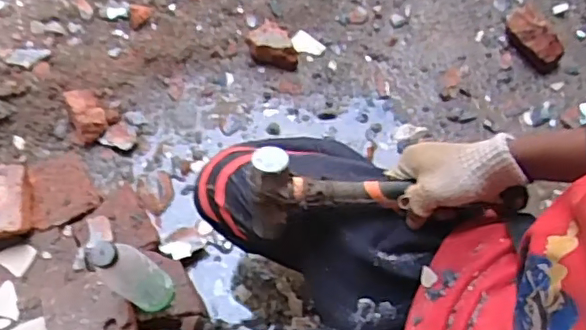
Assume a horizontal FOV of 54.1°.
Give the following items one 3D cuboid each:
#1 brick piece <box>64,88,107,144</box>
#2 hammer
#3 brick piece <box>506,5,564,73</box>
[{"bbox_3d":[-0.351,-0.086,0.969,0.063,0.054,0.082,-31,65,-15],"label":"brick piece"},{"bbox_3d":[0.093,0.034,0.598,0.274,0.080,0.061,3,61,-7],"label":"hammer"},{"bbox_3d":[0.433,-0.227,1.031,0.058,0.057,0.119,-26,64,-13],"label":"brick piece"}]

